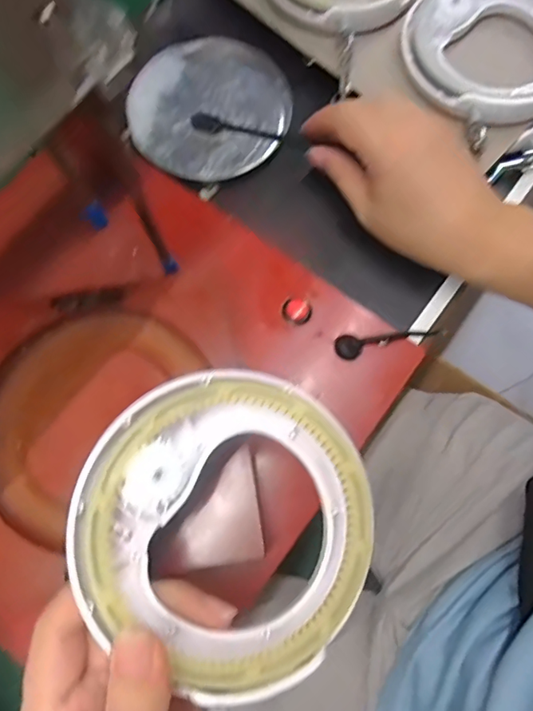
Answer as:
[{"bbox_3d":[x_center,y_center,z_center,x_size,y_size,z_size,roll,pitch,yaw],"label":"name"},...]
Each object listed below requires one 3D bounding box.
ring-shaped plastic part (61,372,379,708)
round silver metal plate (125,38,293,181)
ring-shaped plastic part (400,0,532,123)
[{"bbox_3d":[-0.014,0.071,0.220,0.131,0.013,0.125,3,77,-14],"label":"ring-shaped plastic part"},{"bbox_3d":[-0.046,-0.203,0.411,0.129,0.016,0.122,0,74,1],"label":"round silver metal plate"},{"bbox_3d":[0.173,-0.238,0.382,0.126,0.019,0.131,0,74,1],"label":"ring-shaped plastic part"}]

